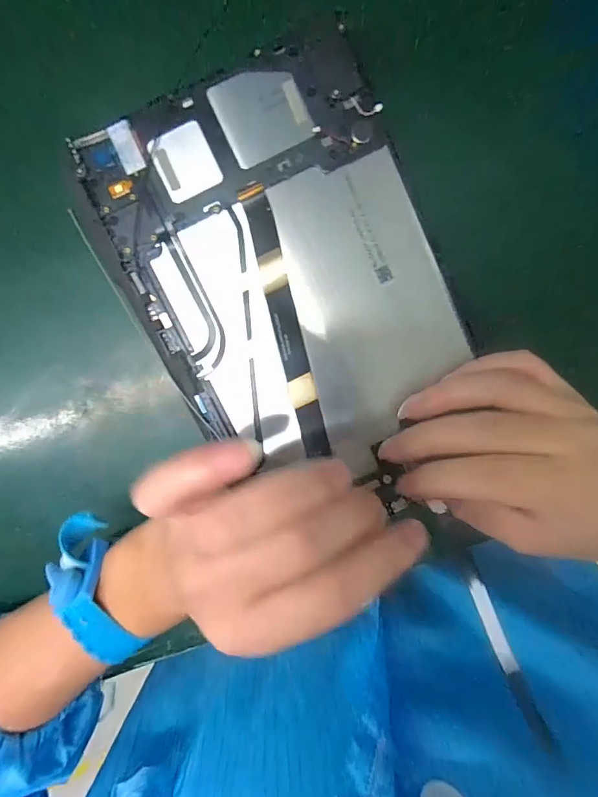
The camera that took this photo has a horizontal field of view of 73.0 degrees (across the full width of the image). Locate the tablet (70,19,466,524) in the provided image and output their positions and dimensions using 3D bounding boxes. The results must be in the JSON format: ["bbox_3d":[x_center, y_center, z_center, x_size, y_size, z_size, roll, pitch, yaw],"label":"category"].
[{"bbox_3d":[-0.002,-0.052,0.212,0.152,0.013,0.221,-26,100,1],"label":"tablet"}]

